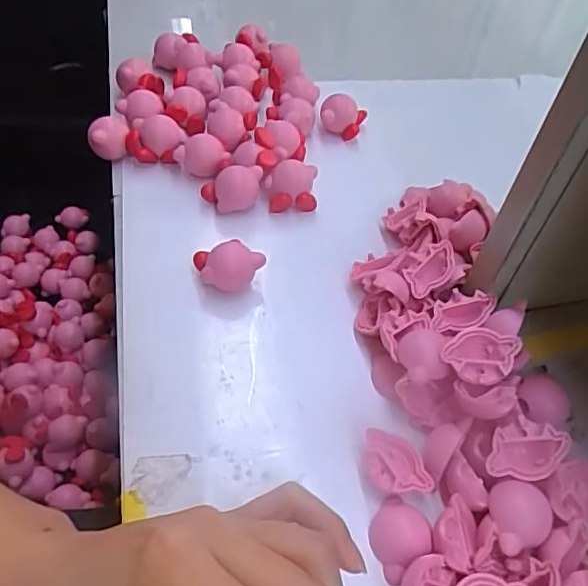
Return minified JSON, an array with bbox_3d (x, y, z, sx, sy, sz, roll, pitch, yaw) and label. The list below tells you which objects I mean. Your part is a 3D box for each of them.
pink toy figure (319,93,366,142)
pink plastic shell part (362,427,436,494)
[{"bbox_3d":[0.038,-0.135,0.447,0.034,0.037,0.025,7,51,3],"label":"pink toy figure"},{"bbox_3d":[0.050,0.083,0.276,0.033,0.011,0.028,10,51,6],"label":"pink plastic shell part"}]

